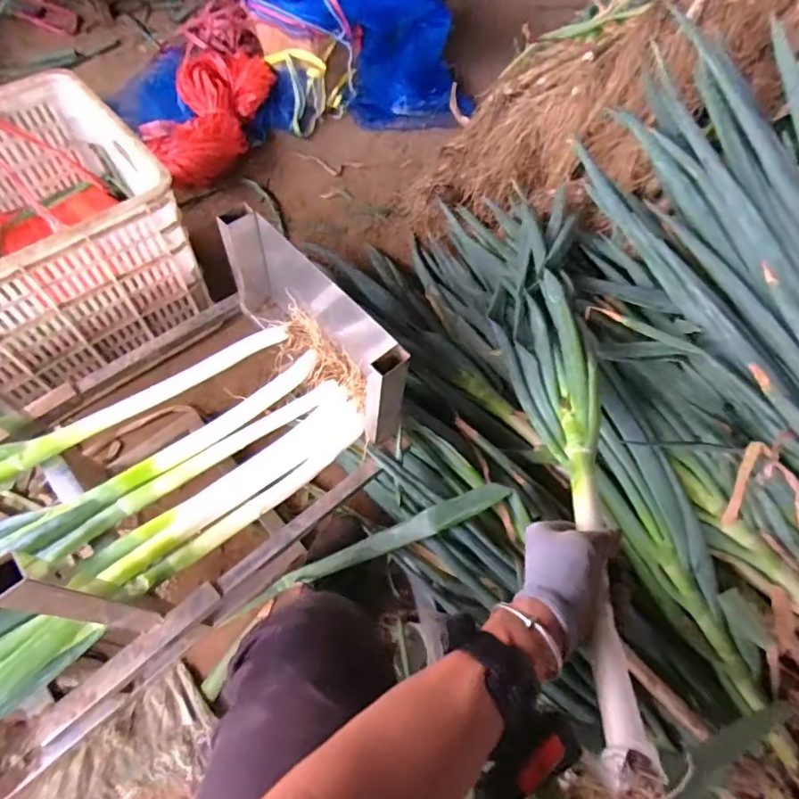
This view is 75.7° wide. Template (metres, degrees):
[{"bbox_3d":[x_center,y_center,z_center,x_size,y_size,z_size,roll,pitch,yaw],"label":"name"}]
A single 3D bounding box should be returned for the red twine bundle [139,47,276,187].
[{"bbox_3d":[-0.430,-0.645,1.157,0.203,0.097,0.401,18,62,6],"label":"red twine bundle"}]

